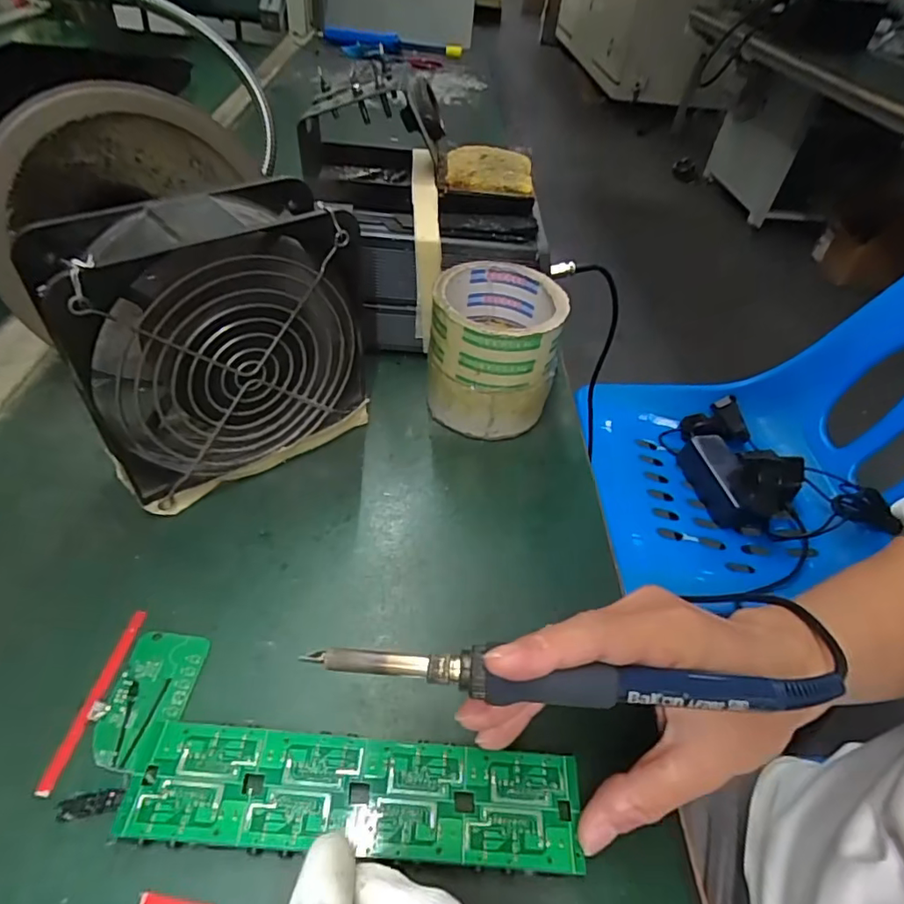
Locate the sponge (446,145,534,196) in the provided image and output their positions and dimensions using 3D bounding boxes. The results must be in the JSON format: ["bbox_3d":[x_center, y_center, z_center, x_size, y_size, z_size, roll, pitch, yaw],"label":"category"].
[{"bbox_3d":[0.028,-0.206,0.396,0.061,0.014,0.057,5,46,-3],"label":"sponge"}]

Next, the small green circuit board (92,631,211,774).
[{"bbox_3d":[-0.137,0.110,0.247,0.034,0.006,0.059,7,46,-1],"label":"small green circuit board"}]

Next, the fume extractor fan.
[{"bbox_3d":[-0.125,-0.057,0.310,0.145,0.151,0.055,-29,56,-30],"label":"fume extractor fan"}]

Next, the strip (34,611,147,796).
[{"bbox_3d":[-0.161,0.109,0.246,0.006,0.004,0.079,9,46,1],"label":"strip"}]

